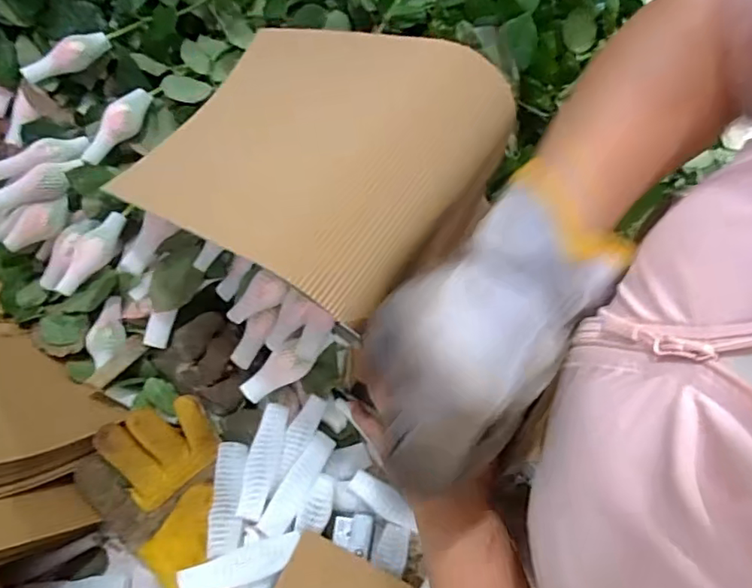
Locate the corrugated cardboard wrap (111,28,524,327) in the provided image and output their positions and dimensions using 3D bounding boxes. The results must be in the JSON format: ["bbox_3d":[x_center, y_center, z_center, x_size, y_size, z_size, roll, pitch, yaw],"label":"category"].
[{"bbox_3d":[-0.056,-0.118,0.430,0.257,0.051,0.202,24,74,30],"label":"corrugated cardboard wrap"}]

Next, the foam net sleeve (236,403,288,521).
[{"bbox_3d":[-0.091,0.136,0.450,0.024,0.004,0.090,19,65,-10],"label":"foam net sleeve"}]

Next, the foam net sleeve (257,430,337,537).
[{"bbox_3d":[-0.063,0.153,0.448,0.024,0.018,0.087,25,66,11],"label":"foam net sleeve"}]

